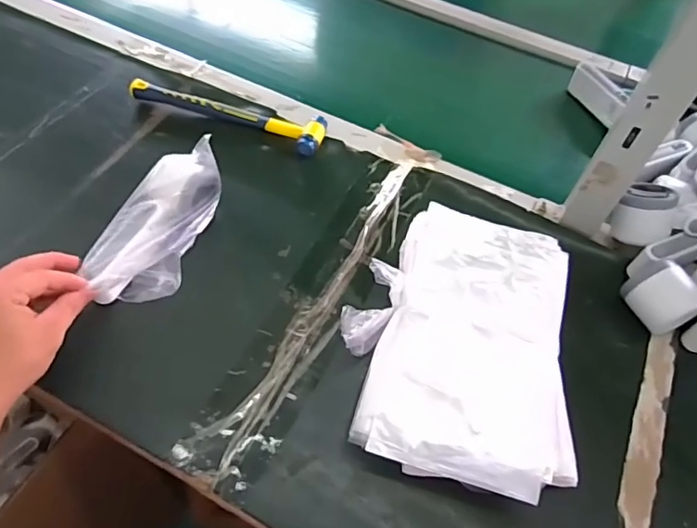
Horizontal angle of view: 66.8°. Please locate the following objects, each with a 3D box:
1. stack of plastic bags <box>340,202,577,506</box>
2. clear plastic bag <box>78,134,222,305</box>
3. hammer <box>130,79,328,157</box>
[{"bbox_3d":[0.096,0.070,0.470,0.186,0.074,0.238,8,56,0],"label":"stack of plastic bags"},{"bbox_3d":[-0.182,-0.035,0.518,0.072,0.074,0.174,25,73,11],"label":"clear plastic bag"},{"bbox_3d":[-0.144,-0.190,0.647,0.241,0.022,0.057,20,56,8],"label":"hammer"}]

